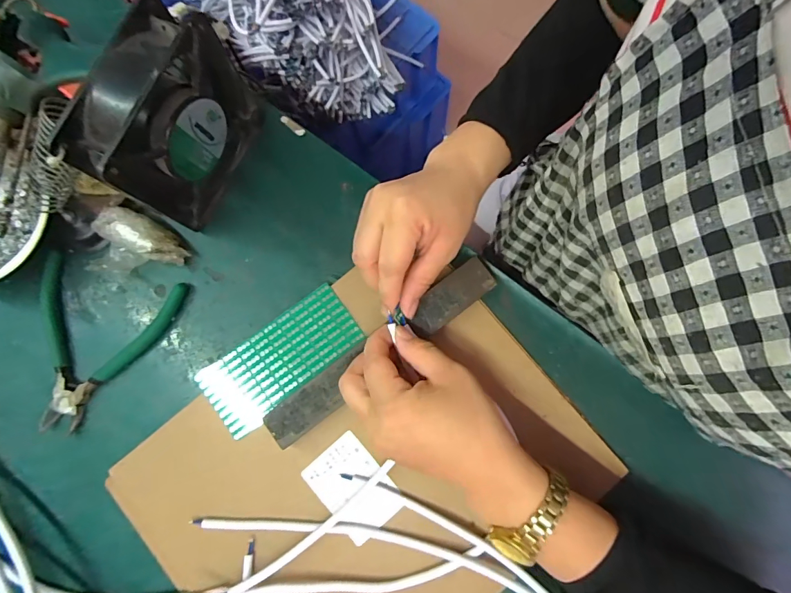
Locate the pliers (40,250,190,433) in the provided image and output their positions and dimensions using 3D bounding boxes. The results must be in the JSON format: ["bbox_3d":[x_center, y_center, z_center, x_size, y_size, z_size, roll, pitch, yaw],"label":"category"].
[{"bbox_3d":[-0.242,0.040,0.318,0.112,0.012,0.131,15,81,4],"label":"pliers"}]

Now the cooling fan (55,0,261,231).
[{"bbox_3d":[-0.157,-0.122,0.292,0.040,0.125,0.117,25,82,5],"label":"cooling fan"}]

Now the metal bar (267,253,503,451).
[{"bbox_3d":[-0.010,0.041,0.311,0.204,0.024,0.031,-37,82,-8],"label":"metal bar"}]

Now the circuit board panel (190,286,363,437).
[{"bbox_3d":[-0.091,0.050,0.319,0.129,0.007,0.061,-34,81,-1],"label":"circuit board panel"}]

